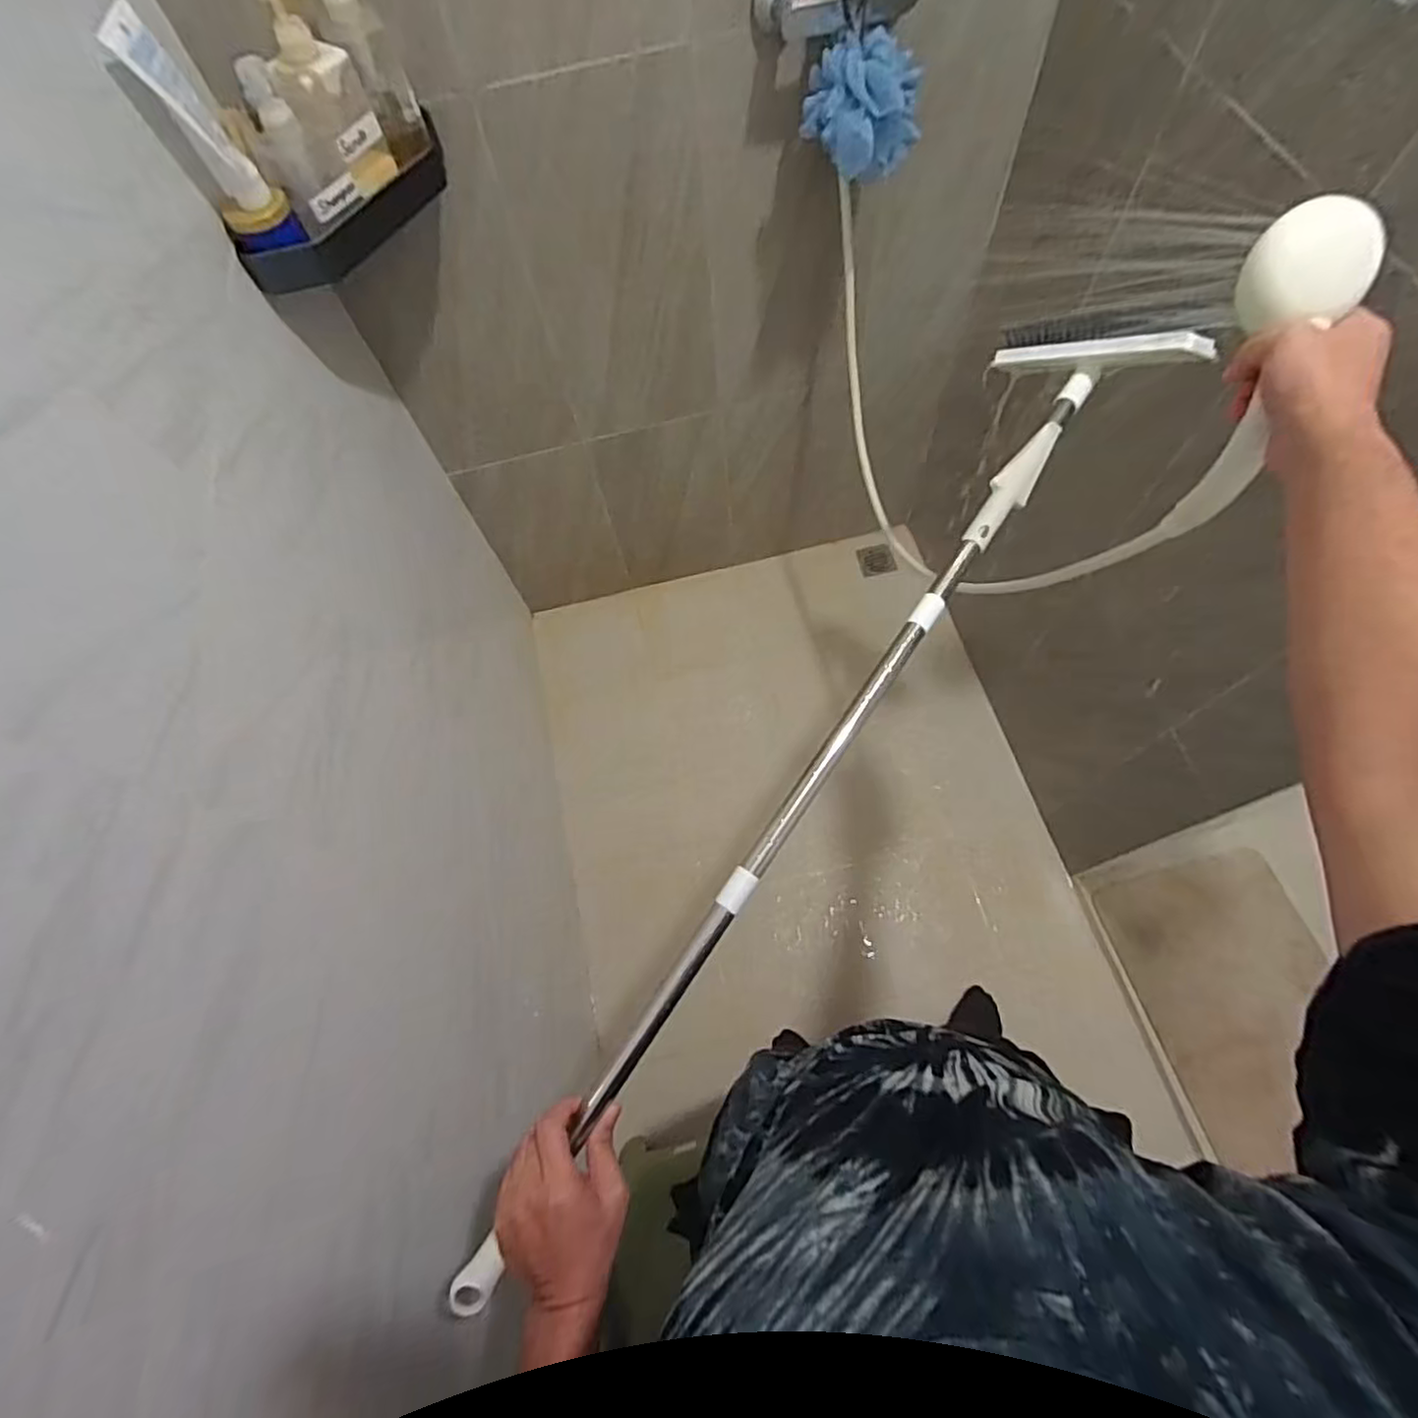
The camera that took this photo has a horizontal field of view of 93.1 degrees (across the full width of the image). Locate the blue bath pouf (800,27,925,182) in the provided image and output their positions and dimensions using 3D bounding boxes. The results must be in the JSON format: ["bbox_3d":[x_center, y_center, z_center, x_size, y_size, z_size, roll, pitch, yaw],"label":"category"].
[{"bbox_3d":[0.196,-0.767,0.862,0.148,0.112,0.097,6,66,5],"label":"blue bath pouf"}]

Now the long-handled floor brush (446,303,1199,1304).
[{"bbox_3d":[0.127,0.025,0.625,0.176,0.120,1.097,32,78,15],"label":"long-handled floor brush"}]

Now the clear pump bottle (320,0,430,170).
[{"bbox_3d":[-0.376,-0.727,0.750,0.057,0.171,0.065,40,73,18],"label":"clear pump bottle"}]

